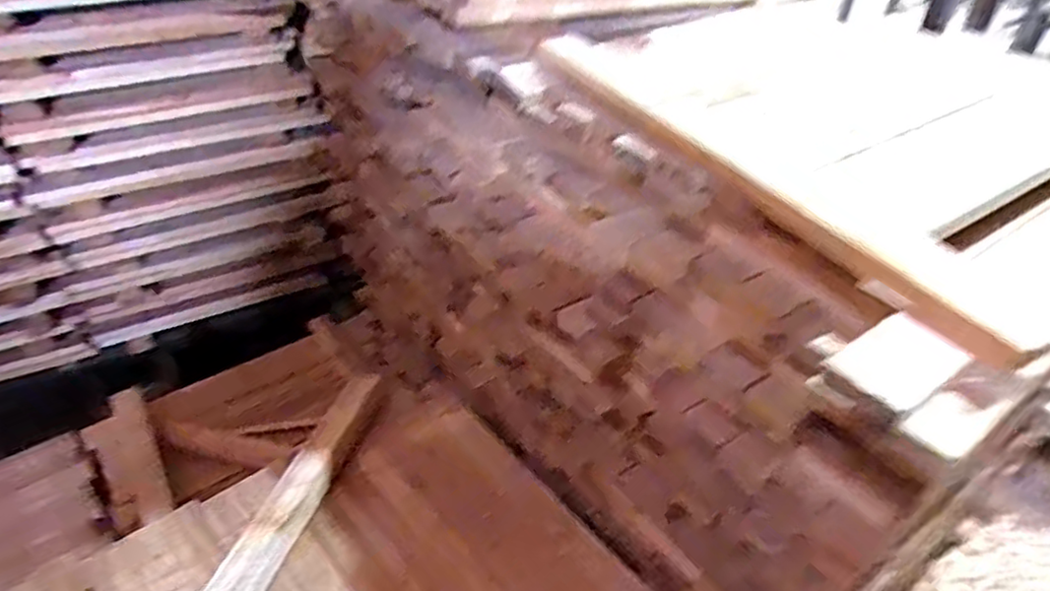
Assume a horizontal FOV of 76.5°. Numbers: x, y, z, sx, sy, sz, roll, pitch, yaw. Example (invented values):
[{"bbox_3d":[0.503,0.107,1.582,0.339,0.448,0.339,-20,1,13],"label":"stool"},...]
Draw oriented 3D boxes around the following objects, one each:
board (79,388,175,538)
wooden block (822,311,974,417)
[{"bbox_3d":[-0.650,0.268,1.093,0.097,0.030,0.256,-31,57,-24],"label":"board"},{"bbox_3d":[0.184,0.033,0.328,0.064,0.009,0.041,-23,43,-27],"label":"wooden block"}]

